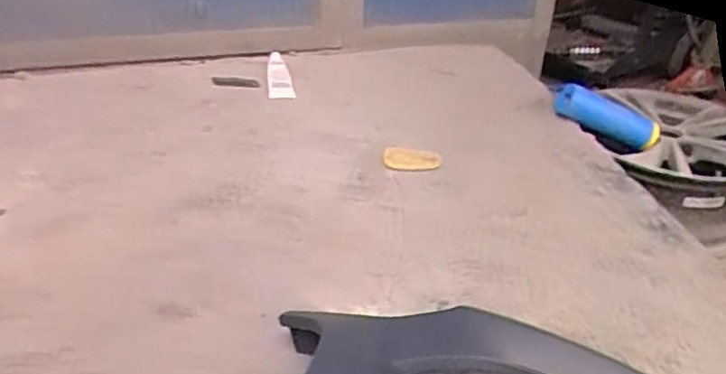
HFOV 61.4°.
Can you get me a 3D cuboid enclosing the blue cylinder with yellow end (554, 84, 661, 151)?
[{"bbox_3d":[0.561,-0.155,1.388,0.257,0.067,0.058,24,39,0],"label":"blue cylinder with yellow end"}]

